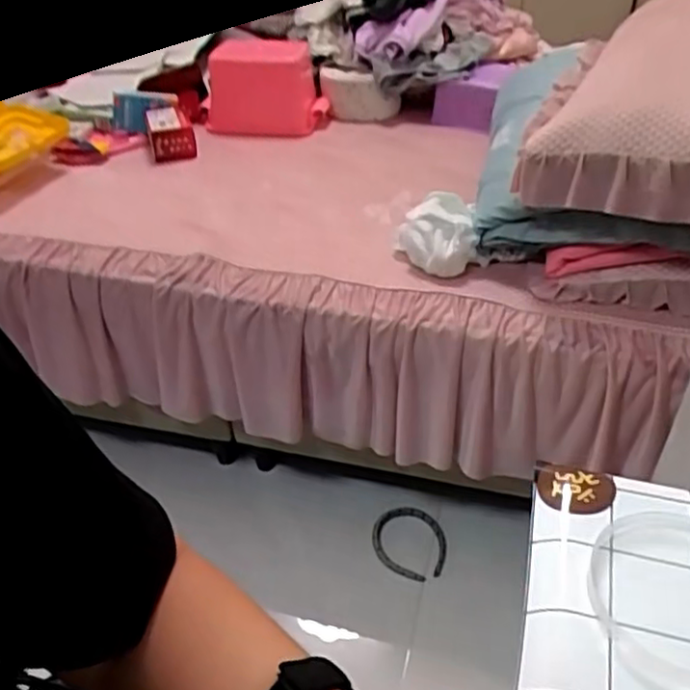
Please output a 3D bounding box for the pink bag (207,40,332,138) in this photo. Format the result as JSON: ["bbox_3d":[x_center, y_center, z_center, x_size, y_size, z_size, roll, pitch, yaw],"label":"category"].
[{"bbox_3d":[-0.166,-0.560,1.491,0.251,0.153,0.167,7,37,7],"label":"pink bag"}]

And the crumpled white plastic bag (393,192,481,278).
[{"bbox_3d":[0.146,-0.180,1.082,0.125,0.081,0.126,1,36,-1],"label":"crumpled white plastic bag"}]

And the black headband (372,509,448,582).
[{"bbox_3d":[0.119,0.364,1.258,0.135,0.012,0.143,1,36,-1],"label":"black headband"}]

